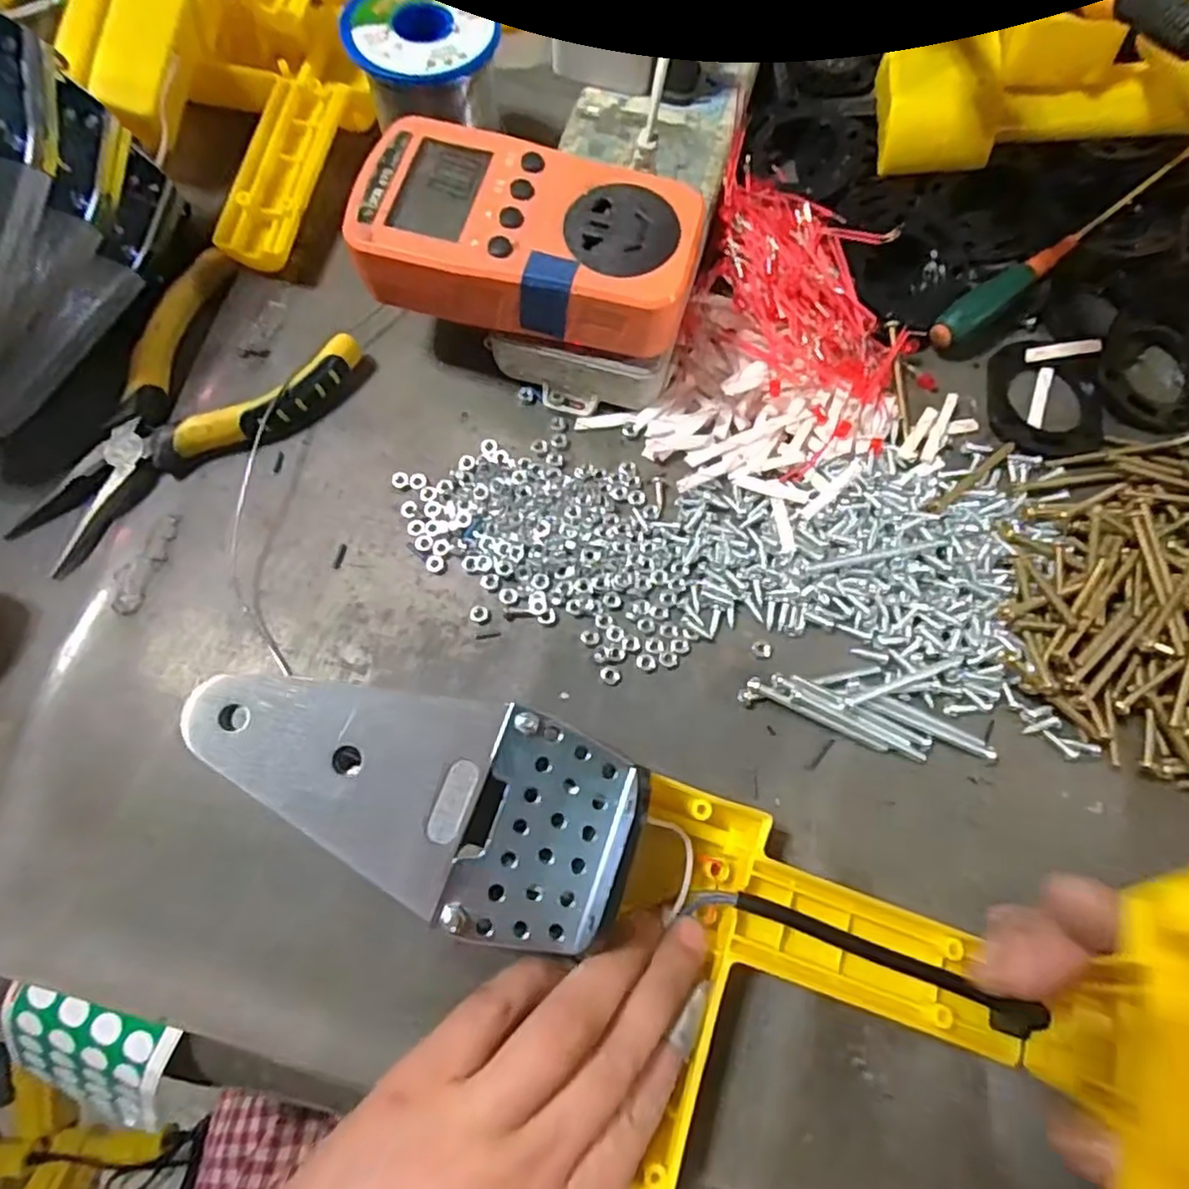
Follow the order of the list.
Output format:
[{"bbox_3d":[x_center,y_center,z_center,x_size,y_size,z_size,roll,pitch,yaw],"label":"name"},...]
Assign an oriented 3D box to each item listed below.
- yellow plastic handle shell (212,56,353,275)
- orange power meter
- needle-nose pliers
[{"bbox_3d":[-0.147,-0.209,0.317,0.032,0.013,0.118,10,76,3],"label":"yellow plastic handle shell"},{"bbox_3d":[-0.025,-0.135,0.255,0.124,0.027,0.071,10,76,3],"label":"orange power meter"},{"bbox_3d":[-0.180,-0.076,0.282,0.089,0.014,0.145,36,78,9],"label":"needle-nose pliers"}]

